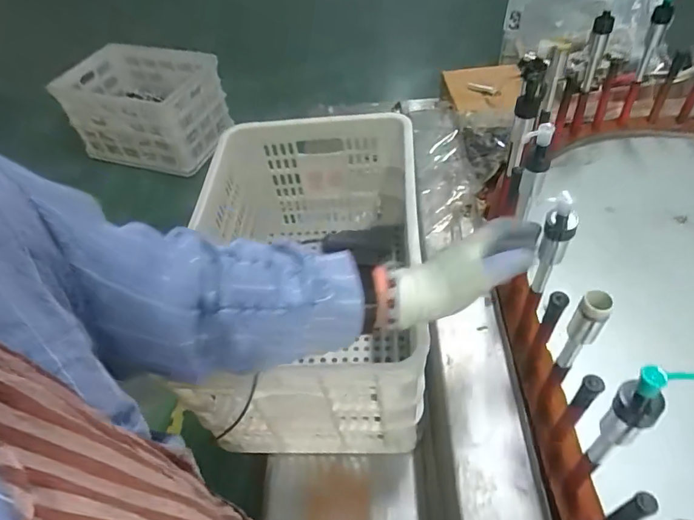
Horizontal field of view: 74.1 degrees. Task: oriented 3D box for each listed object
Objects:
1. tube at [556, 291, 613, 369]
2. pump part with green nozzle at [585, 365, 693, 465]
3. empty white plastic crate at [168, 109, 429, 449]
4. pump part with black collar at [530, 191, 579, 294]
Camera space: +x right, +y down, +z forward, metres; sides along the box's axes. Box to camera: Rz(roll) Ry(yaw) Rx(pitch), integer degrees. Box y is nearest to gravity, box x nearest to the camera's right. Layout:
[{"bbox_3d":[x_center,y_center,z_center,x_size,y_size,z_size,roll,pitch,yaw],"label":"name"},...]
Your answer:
[{"bbox_3d":[0.229,0.074,0.453,0.025,0.124,0.024,27,58,25],"label":"tube"},{"bbox_3d":[0.227,0.132,0.380,0.027,0.164,0.030,-33,54,-20],"label":"pump part with green nozzle"},{"bbox_3d":[-0.068,0.023,0.820,0.389,0.296,0.536,-2,50,4],"label":"empty white plastic crate"},{"bbox_3d":[0.224,-0.011,0.508,0.028,0.153,0.023,6,51,10],"label":"pump part with black collar"}]

